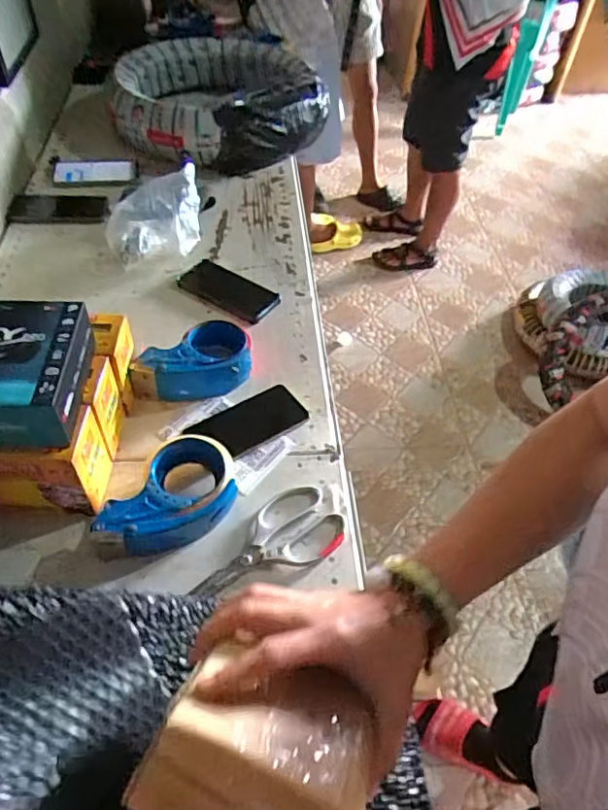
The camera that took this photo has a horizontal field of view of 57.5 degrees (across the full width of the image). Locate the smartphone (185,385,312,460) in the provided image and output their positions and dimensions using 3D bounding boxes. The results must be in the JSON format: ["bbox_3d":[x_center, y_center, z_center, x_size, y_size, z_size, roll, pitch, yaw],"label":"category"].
[{"bbox_3d":[-0.070,0.024,0.722,0.147,0.011,0.075,-26,55,-24],"label":"smartphone"}]

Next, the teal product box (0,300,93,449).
[{"bbox_3d":[-0.291,-0.037,0.567,0.118,0.063,0.152,-1,49,-5],"label":"teal product box"}]

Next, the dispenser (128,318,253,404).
[{"bbox_3d":[-0.154,-0.061,0.756,0.162,0.063,0.098,-13,51,-15],"label":"dispenser"}]

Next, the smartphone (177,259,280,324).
[{"bbox_3d":[-0.123,-0.189,0.900,0.154,0.013,0.090,29,53,19],"label":"smartphone"}]

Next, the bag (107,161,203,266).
[{"bbox_3d":[-0.253,-0.317,0.940,0.163,0.096,0.110,-13,51,-14],"label":"bag"}]

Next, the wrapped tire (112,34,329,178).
[{"bbox_3d":[-0.183,-0.675,1.232,0.422,0.138,0.472,-5,50,-8],"label":"wrapped tire"}]

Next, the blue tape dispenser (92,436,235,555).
[{"bbox_3d":[-0.145,0.102,0.614,0.167,0.068,0.104,-33,59,-28],"label":"blue tape dispenser"}]

